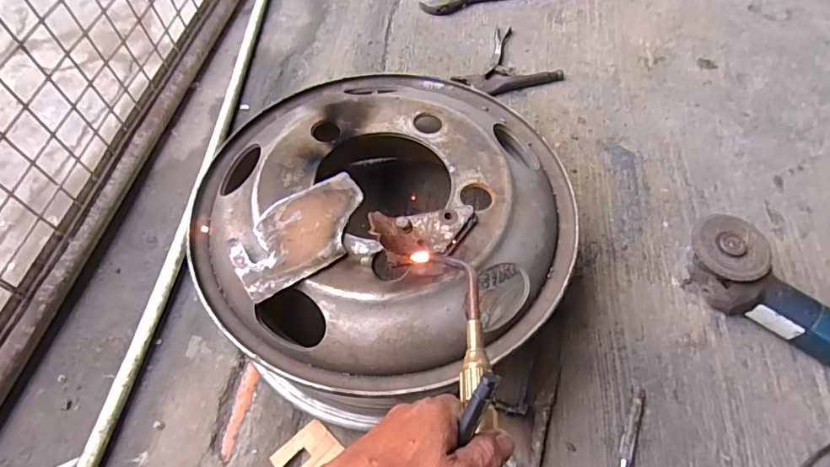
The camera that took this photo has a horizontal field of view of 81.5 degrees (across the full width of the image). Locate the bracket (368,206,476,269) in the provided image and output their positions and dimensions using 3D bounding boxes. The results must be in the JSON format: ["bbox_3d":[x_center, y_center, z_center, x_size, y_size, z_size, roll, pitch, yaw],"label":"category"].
[{"bbox_3d":[0.010,-0.006,0.466,0.101,0.036,0.054,-9,58,-4],"label":"bracket"}]

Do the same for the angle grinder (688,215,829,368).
[{"bbox_3d":[0.478,0.088,0.609,0.283,0.104,0.084,30,64,19],"label":"angle grinder"}]

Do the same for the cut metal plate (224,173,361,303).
[{"bbox_3d":[-0.112,-0.002,0.484,0.146,0.007,0.091,-33,63,-17],"label":"cut metal plate"}]

